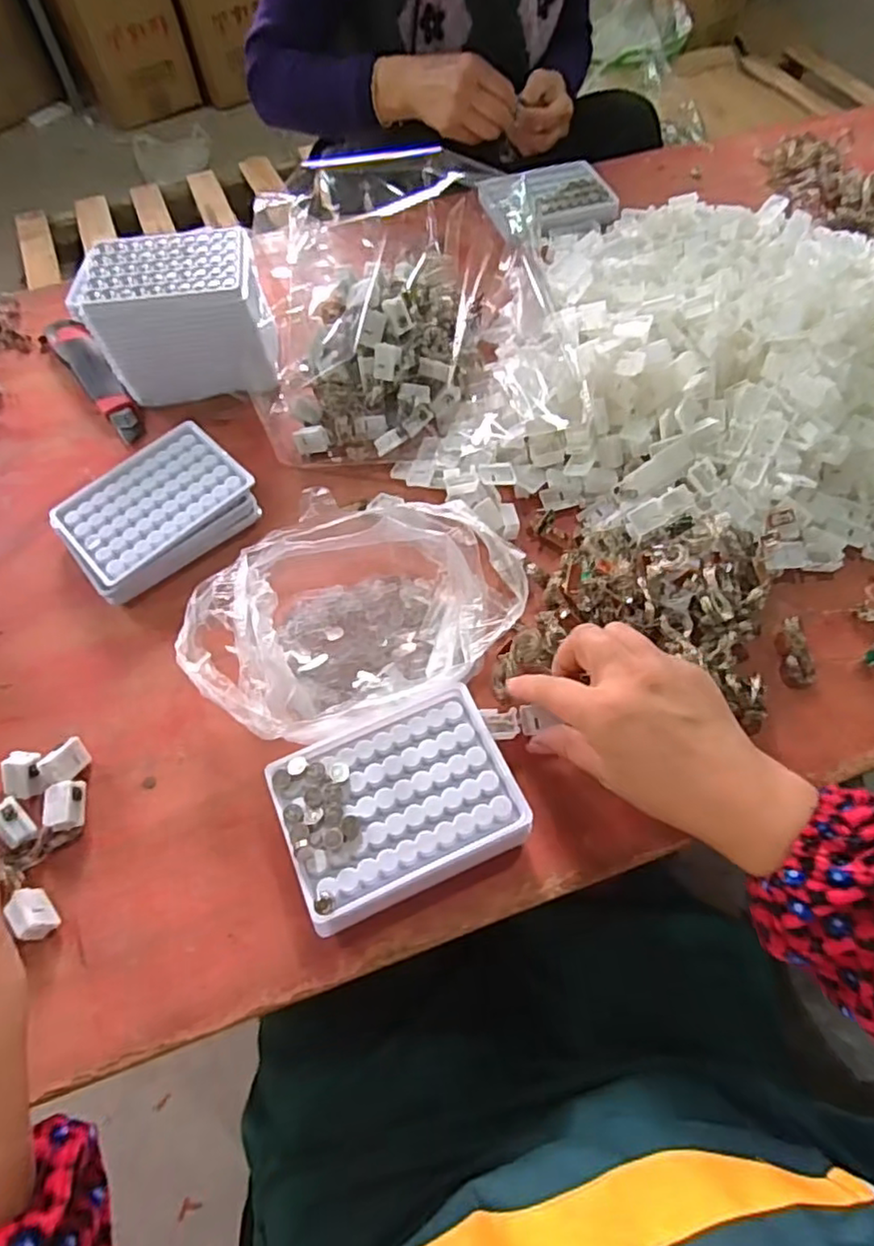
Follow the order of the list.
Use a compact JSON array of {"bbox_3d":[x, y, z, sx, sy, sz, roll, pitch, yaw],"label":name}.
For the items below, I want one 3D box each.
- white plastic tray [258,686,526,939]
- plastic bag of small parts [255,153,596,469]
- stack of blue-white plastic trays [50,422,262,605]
[{"bbox_3d":[-0.022,0.105,0.381,0.128,0.036,0.099,-23,63,-10],"label":"white plastic tray"},{"bbox_3d":[-0.017,-0.258,0.513,0.256,0.135,0.210,-1,61,1],"label":"plastic bag of small parts"},{"bbox_3d":[-0.216,-0.087,0.500,0.134,0.029,0.099,-38,66,-18],"label":"stack of blue-white plastic trays"}]

